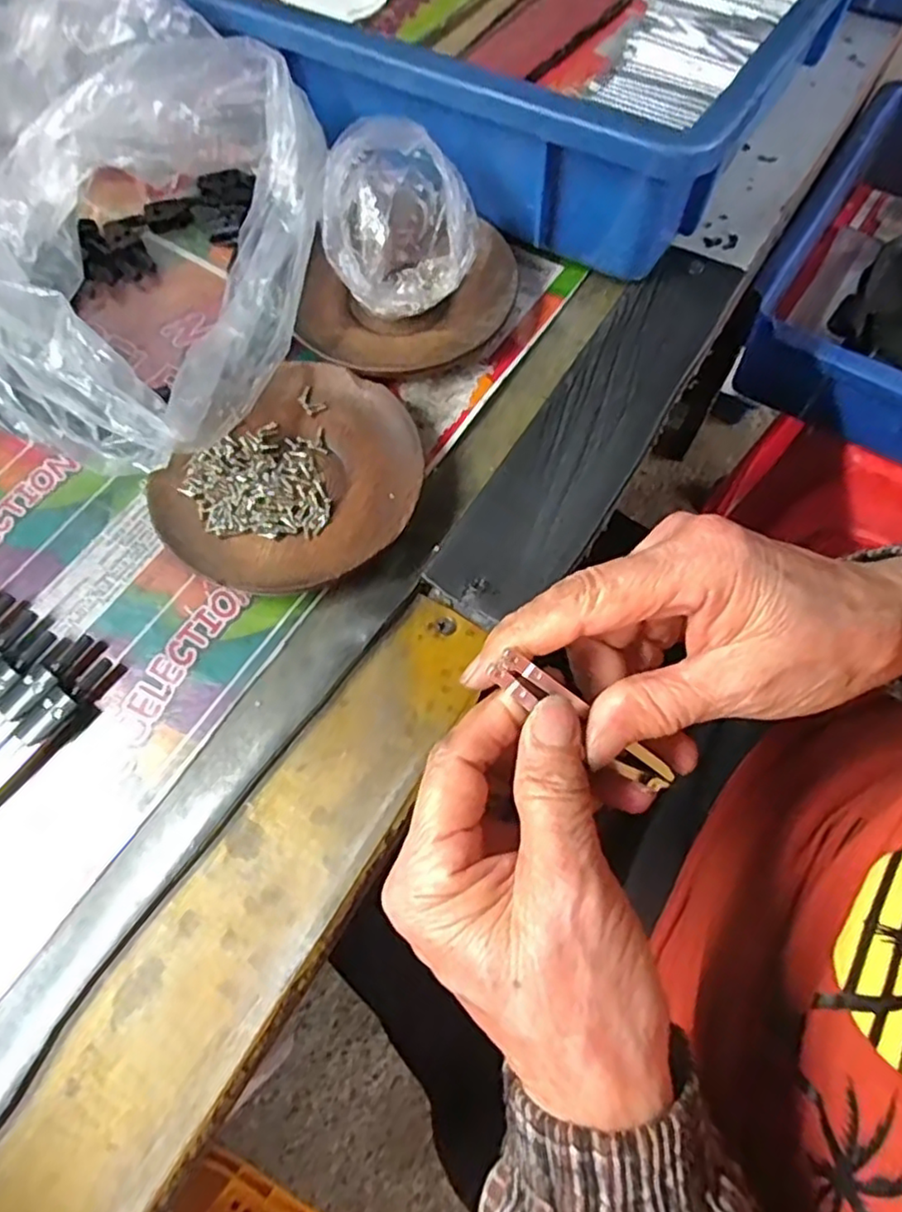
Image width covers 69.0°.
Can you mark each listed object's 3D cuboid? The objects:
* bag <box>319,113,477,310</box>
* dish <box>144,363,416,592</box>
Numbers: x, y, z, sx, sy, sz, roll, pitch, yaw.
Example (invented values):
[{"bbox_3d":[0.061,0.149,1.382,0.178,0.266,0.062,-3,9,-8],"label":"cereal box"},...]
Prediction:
[{"bbox_3d":[-0.024,-0.182,0.310,0.069,0.058,0.070,9,69,5],"label":"bag"},{"bbox_3d":[-0.066,-0.053,0.285,0.098,0.017,0.111,40,74,15],"label":"dish"}]

